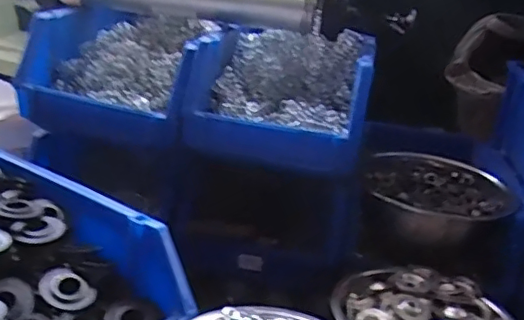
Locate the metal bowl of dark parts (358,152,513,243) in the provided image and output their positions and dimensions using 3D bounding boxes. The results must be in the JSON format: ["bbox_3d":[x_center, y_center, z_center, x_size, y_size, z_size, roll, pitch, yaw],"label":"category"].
[{"bbox_3d":[0.220,0.054,0.737,0.174,0.074,0.179,6,20,-2],"label":"metal bowl of dark parts"}]

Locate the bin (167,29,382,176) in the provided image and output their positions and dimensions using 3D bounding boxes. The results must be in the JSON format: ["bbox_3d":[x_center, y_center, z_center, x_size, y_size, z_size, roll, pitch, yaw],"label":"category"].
[{"bbox_3d":[0.021,-0.083,0.710,0.207,0.125,0.214,9,20,5],"label":"bin"}]

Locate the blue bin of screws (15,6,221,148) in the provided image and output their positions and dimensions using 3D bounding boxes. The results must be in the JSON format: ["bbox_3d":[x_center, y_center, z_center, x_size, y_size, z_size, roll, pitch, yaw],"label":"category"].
[{"bbox_3d":[-0.174,-0.108,0.715,0.197,0.134,0.177,10,20,8],"label":"blue bin of screws"}]

